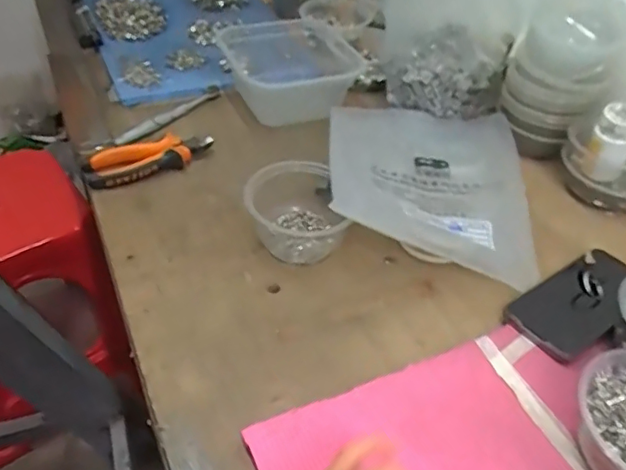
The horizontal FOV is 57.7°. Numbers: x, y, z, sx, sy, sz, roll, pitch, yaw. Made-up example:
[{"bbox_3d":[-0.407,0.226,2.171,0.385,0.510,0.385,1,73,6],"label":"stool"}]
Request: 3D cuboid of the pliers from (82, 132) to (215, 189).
[{"bbox_3d":[-0.193,-0.091,0.671,0.147,0.029,0.050,-17,48,-23],"label":"pliers"}]

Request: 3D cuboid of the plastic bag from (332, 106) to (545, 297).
[{"bbox_3d":[0.130,-0.072,0.654,0.227,0.064,0.275,12,38,-3],"label":"plastic bag"}]

